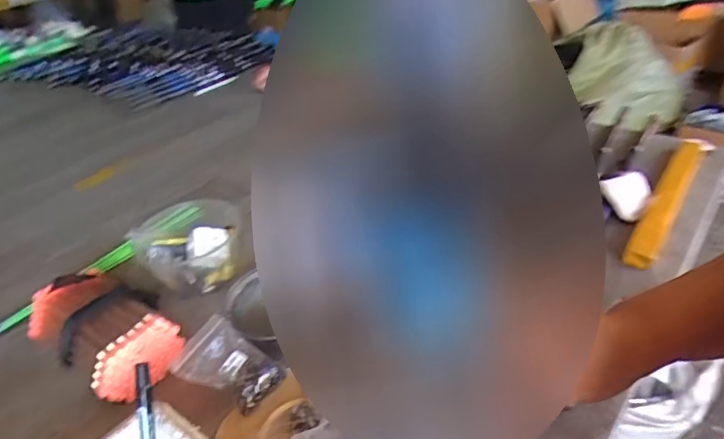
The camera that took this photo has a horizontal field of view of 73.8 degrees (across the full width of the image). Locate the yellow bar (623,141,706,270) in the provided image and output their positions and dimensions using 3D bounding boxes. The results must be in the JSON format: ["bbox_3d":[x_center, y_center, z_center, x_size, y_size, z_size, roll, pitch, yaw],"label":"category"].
[{"bbox_3d":[0.512,-0.037,0.803,0.043,0.019,0.377,22,45,34],"label":"yellow bar"}]

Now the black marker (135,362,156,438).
[{"bbox_3d":[-0.204,0.208,0.460,0.015,0.011,0.136,-9,80,-2],"label":"black marker"}]

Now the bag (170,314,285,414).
[{"bbox_3d":[-0.166,0.183,0.598,0.119,0.027,0.083,33,53,12],"label":"bag"}]

